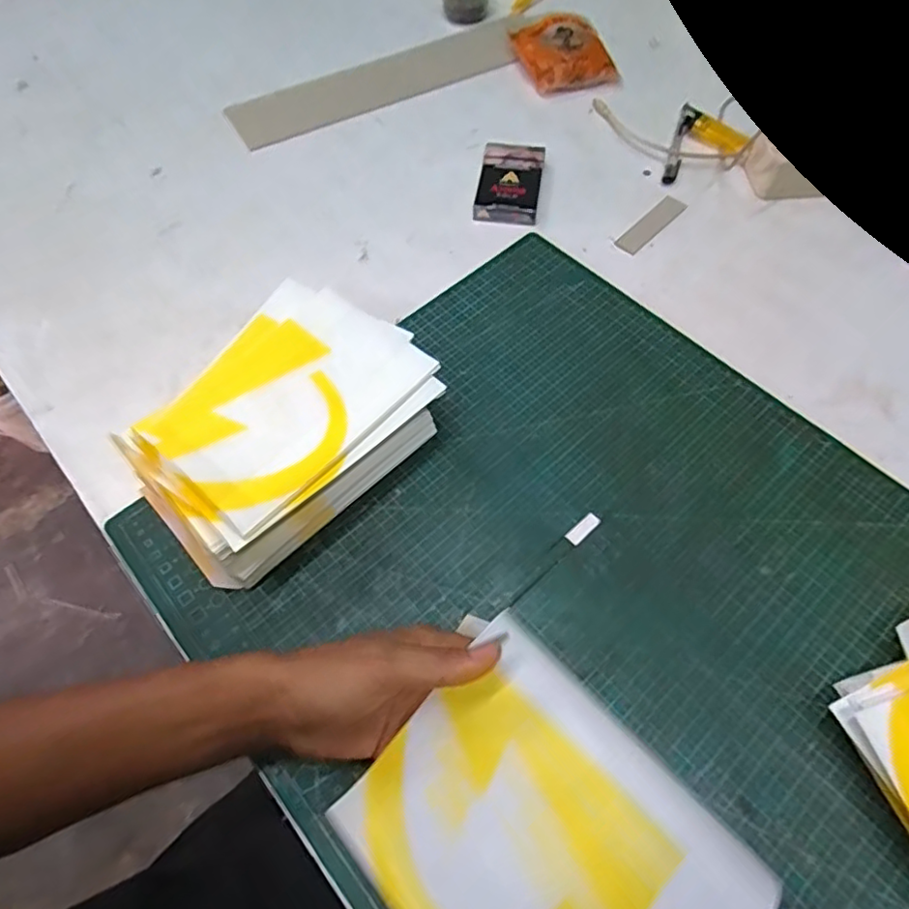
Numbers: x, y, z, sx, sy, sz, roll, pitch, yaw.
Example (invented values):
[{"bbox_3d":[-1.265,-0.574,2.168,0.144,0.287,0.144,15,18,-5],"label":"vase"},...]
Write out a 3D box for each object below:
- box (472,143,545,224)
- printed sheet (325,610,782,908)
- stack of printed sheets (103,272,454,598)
[{"bbox_3d":[0.054,-0.267,0.588,0.060,0.019,0.099,7,63,5],"label":"box"},{"bbox_3d":[0.042,0.189,0.288,0.168,0.035,0.137,41,70,20],"label":"printed sheet"},{"bbox_3d":[-0.126,-0.021,0.435,0.154,0.073,0.207,41,70,20],"label":"stack of printed sheets"}]

